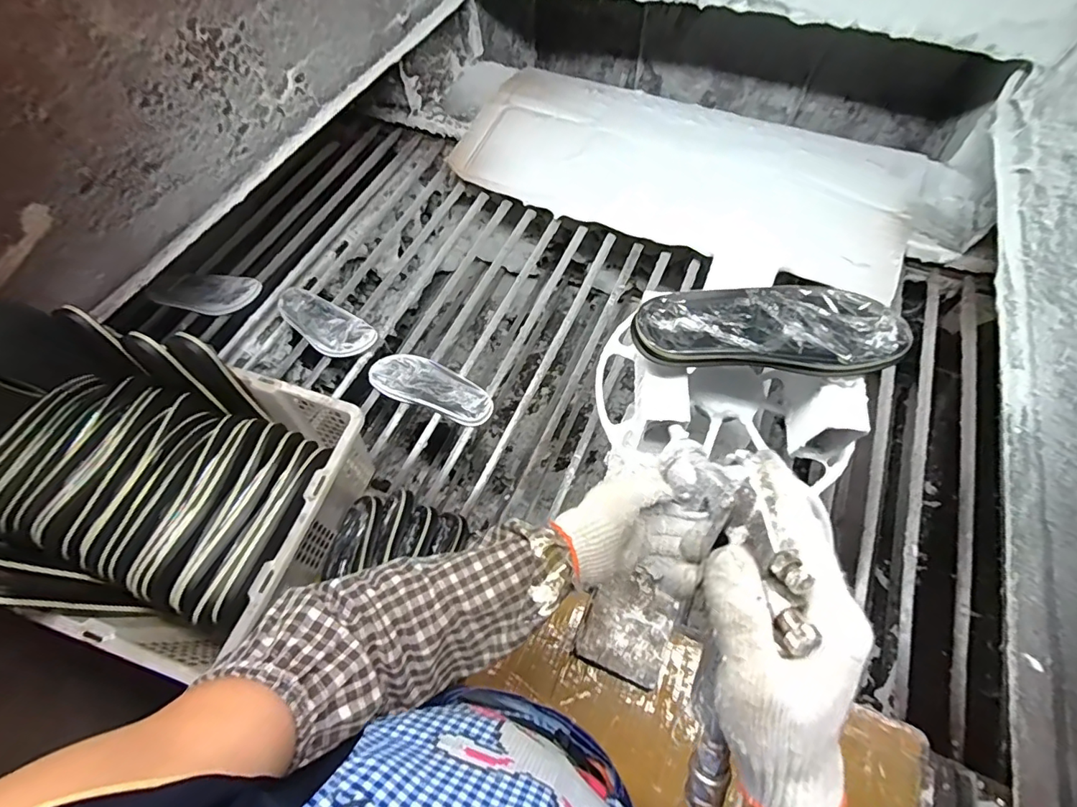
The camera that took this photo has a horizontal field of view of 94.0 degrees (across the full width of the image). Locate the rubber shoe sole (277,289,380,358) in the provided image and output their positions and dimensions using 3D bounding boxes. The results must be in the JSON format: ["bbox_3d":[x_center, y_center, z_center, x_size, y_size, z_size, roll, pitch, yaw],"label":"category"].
[{"bbox_3d":[-0.425,-0.160,0.997,0.234,0.030,0.099,31,66,16],"label":"rubber shoe sole"}]

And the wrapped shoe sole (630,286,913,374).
[{"bbox_3d":[0.206,-0.074,0.462,0.229,0.021,0.091,4,61,2],"label":"wrapped shoe sole"}]

